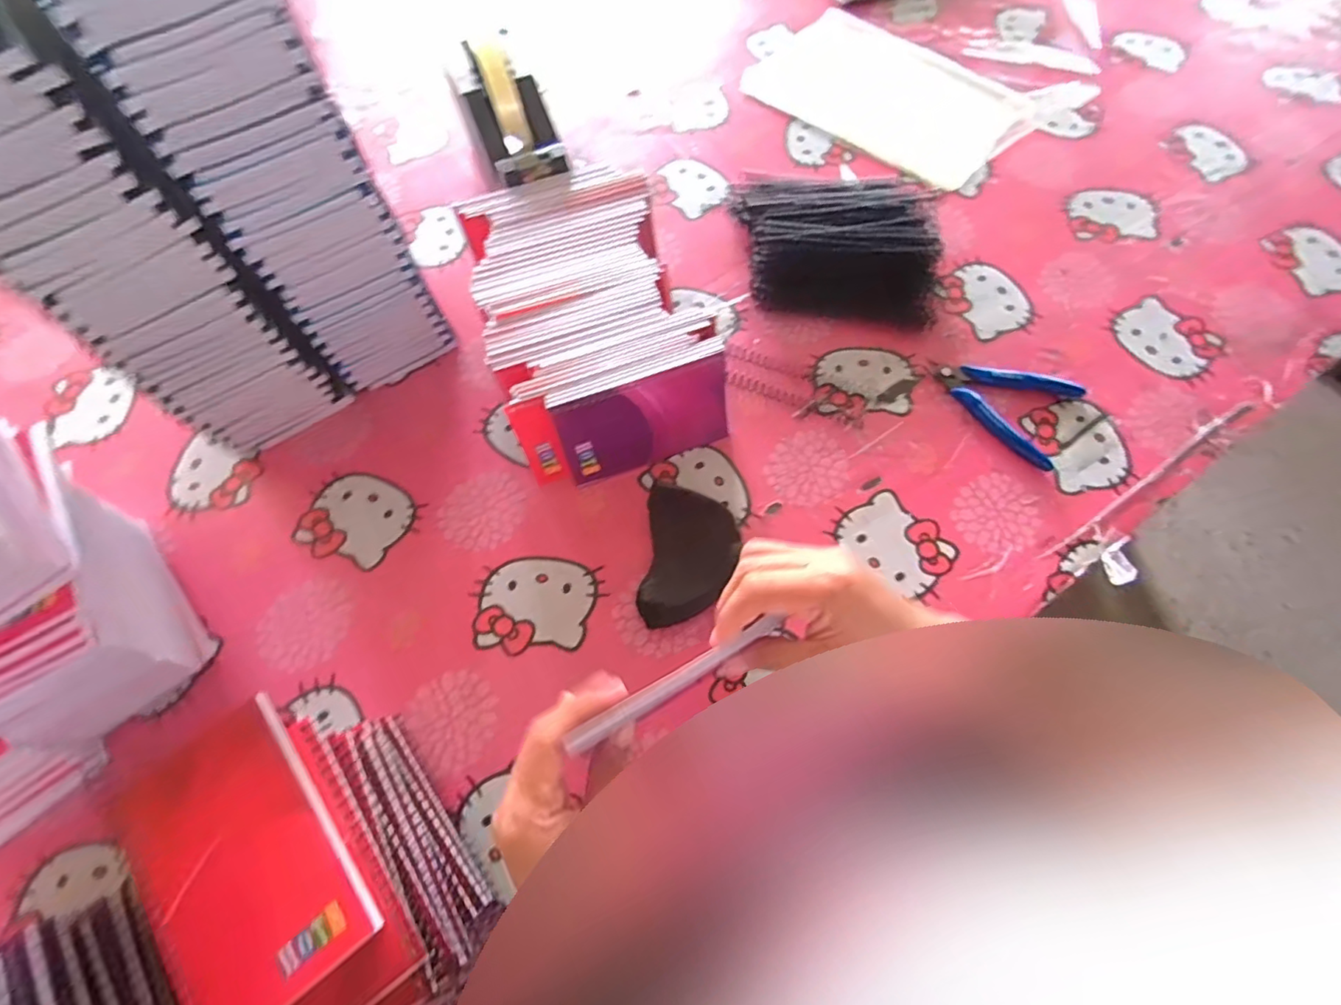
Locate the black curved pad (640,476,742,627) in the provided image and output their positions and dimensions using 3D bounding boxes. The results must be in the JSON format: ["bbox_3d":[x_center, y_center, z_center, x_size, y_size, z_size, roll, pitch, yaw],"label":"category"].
[{"bbox_3d":[0.014,0.037,0.410,0.064,0.033,0.100,5,67,2],"label":"black curved pad"}]

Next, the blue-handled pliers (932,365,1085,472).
[{"bbox_3d":[0.268,-0.080,0.463,0.105,0.010,0.079,24,69,10],"label":"blue-handled pliers"}]

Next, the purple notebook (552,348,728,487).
[{"bbox_3d":[-0.017,-0.059,0.428,0.128,0.077,0.006,-18,45,-8],"label":"purple notebook"}]

